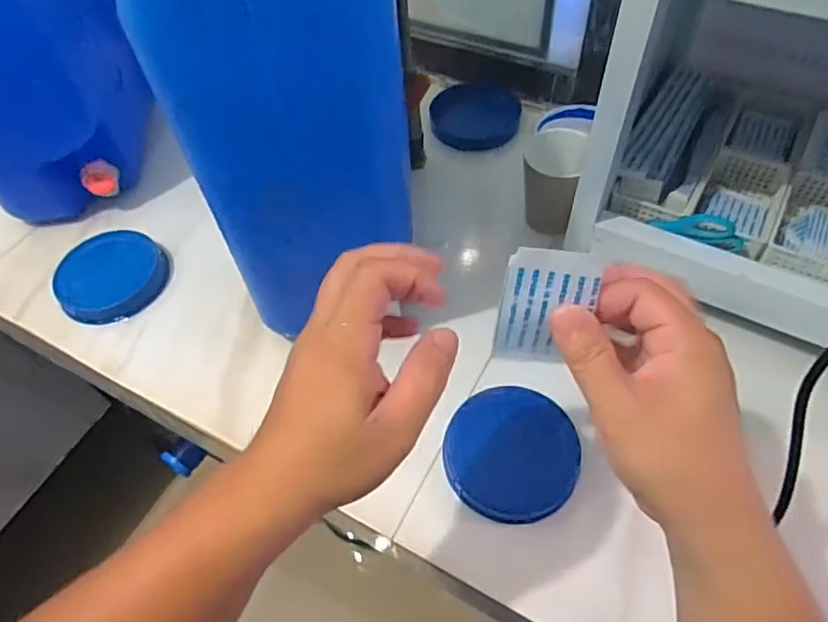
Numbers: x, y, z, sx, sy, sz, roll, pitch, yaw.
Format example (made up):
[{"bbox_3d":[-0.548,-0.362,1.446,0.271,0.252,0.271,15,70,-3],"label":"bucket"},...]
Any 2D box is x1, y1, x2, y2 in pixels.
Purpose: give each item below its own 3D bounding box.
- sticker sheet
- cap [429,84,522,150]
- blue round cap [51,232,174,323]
[{"bbox_3d":[0.072,0.000,0.318,0.047,0.074,0.010,8,39,5],"label":"sticker sheet"},{"bbox_3d":[0.085,-0.274,0.799,0.120,0.028,0.120,-1,56,2],"label":"cap"},{"bbox_3d":[-0.354,-0.041,0.670,0.110,0.026,0.117,-1,56,2],"label":"blue round cap"}]

